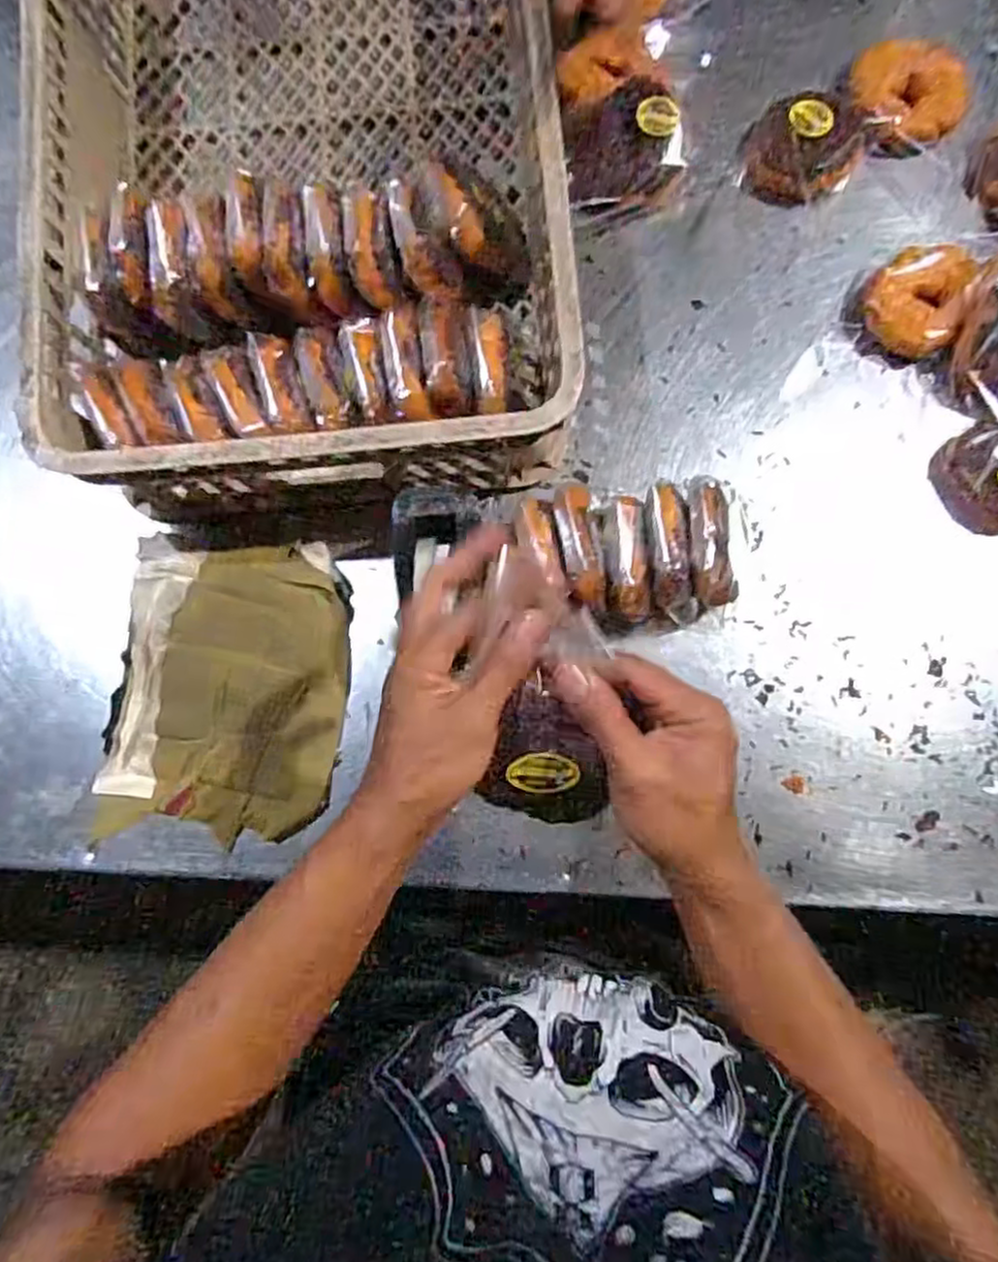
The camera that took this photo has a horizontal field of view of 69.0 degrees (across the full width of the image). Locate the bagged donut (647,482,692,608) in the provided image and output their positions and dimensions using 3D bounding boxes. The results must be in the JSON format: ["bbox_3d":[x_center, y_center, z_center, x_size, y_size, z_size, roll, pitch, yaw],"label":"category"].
[{"bbox_3d":[0.135,-0.064,0.596,0.037,0.085,0.093,-6,80,-1],"label":"bagged donut"}]

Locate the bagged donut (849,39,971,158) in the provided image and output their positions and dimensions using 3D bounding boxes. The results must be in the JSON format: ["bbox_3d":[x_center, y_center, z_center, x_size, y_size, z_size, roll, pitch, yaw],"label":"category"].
[{"bbox_3d":[0.376,-0.496,0.671,0.105,0.024,0.100,0,84,2],"label":"bagged donut"}]

